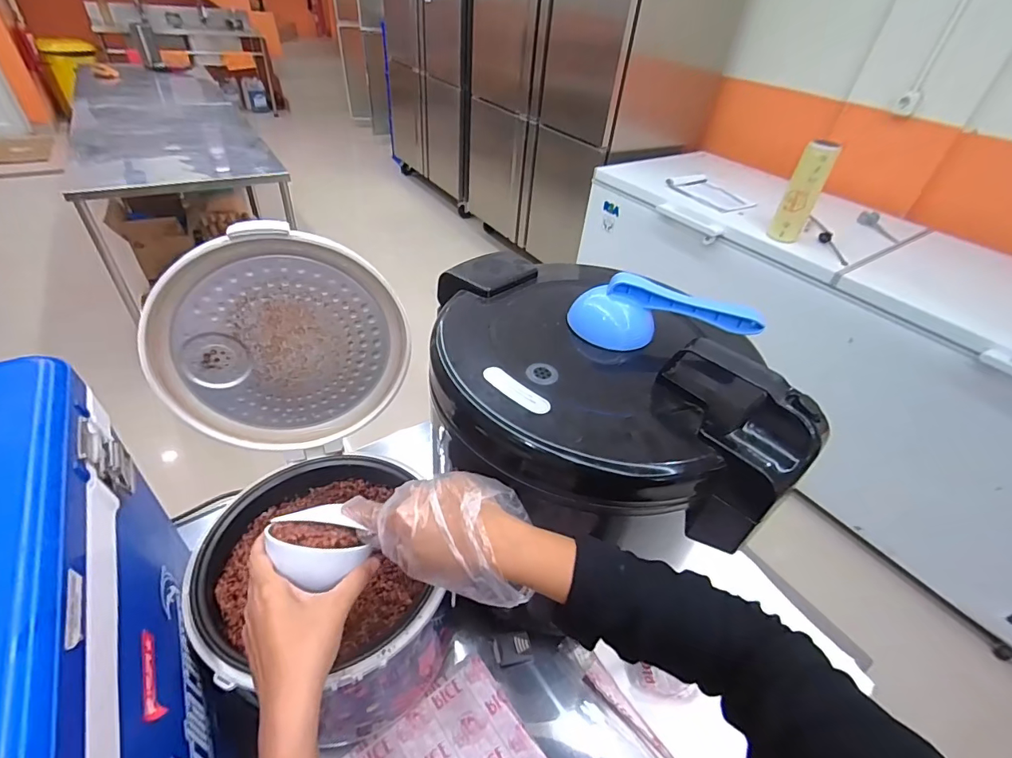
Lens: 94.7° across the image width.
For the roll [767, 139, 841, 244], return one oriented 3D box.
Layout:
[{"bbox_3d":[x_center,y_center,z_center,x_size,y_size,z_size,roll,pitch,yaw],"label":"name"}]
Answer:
[{"bbox_3d":[1.013,-0.639,1.592,0.107,0.322,0.115,27,44,22],"label":"roll"}]

